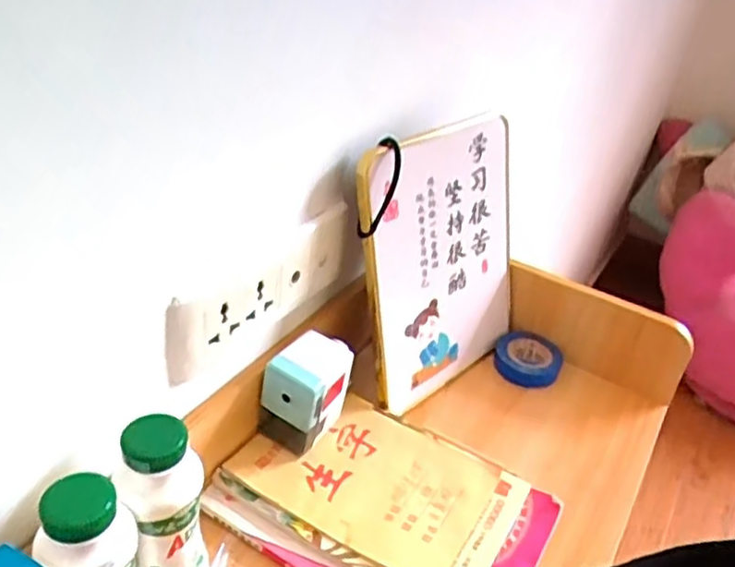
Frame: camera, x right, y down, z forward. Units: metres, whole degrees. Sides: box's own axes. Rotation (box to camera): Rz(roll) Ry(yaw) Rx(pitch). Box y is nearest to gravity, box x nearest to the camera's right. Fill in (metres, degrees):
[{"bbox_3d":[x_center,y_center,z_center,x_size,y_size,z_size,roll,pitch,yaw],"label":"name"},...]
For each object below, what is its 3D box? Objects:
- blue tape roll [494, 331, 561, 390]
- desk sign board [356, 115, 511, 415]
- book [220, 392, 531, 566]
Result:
[{"bbox_3d":[0.161,0.075,0.691,0.065,0.023,0.058,18,35,14],"label":"blue tape roll"},{"bbox_3d":[0.066,-0.016,0.618,0.186,0.240,0.021,-22,30,-39],"label":"desk sign board"},{"bbox_3d":[0.011,0.153,0.539,0.199,0.009,0.134,24,37,20],"label":"book"}]

